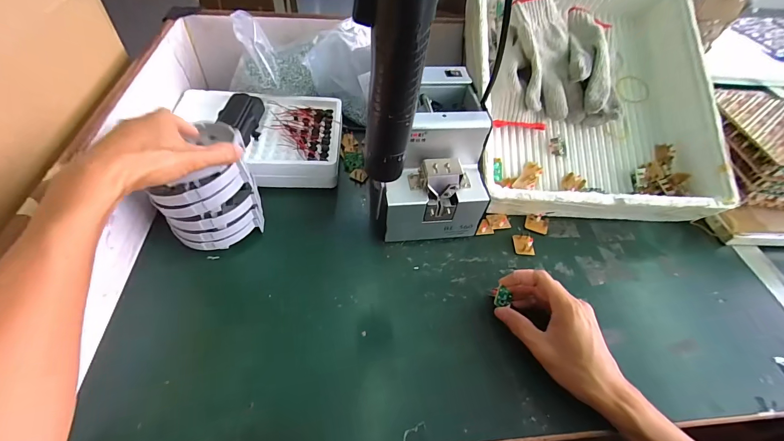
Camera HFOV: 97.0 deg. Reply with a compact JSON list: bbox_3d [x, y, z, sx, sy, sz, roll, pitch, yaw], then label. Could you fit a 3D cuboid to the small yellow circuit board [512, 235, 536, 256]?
[{"bbox_3d":[0.176,0.033,0.464,0.025,0.006,0.027,-7,61,16],"label":"small yellow circuit board"}]

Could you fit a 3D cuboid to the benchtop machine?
[{"bbox_3d":[0.047,-0.081,0.450,0.121,0.157,0.175,-2,51,-7],"label":"benchtop machine"}]

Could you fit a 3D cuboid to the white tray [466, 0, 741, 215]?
[{"bbox_3d":[0.283,-0.193,0.504,0.311,0.076,0.370,4,78,-2],"label":"white tray"}]

